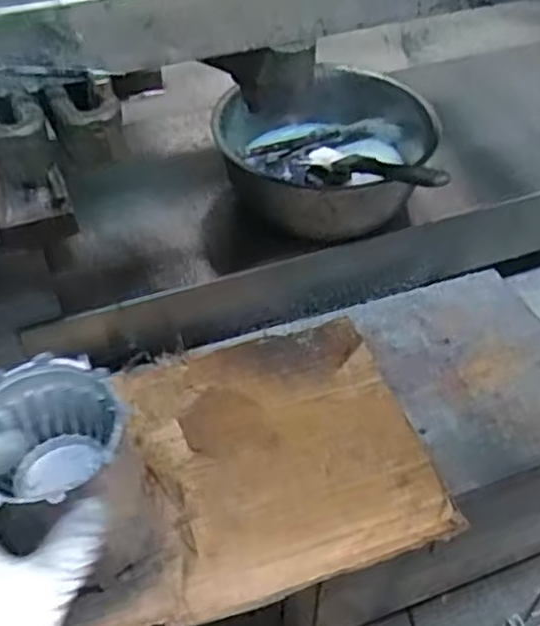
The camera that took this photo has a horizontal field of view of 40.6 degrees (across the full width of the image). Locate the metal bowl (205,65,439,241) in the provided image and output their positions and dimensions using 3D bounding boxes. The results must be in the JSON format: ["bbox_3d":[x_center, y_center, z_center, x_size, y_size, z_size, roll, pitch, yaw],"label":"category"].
[{"bbox_3d":[0.054,-0.136,0.660,0.185,0.084,0.185,1,48,-1],"label":"metal bowl"}]

